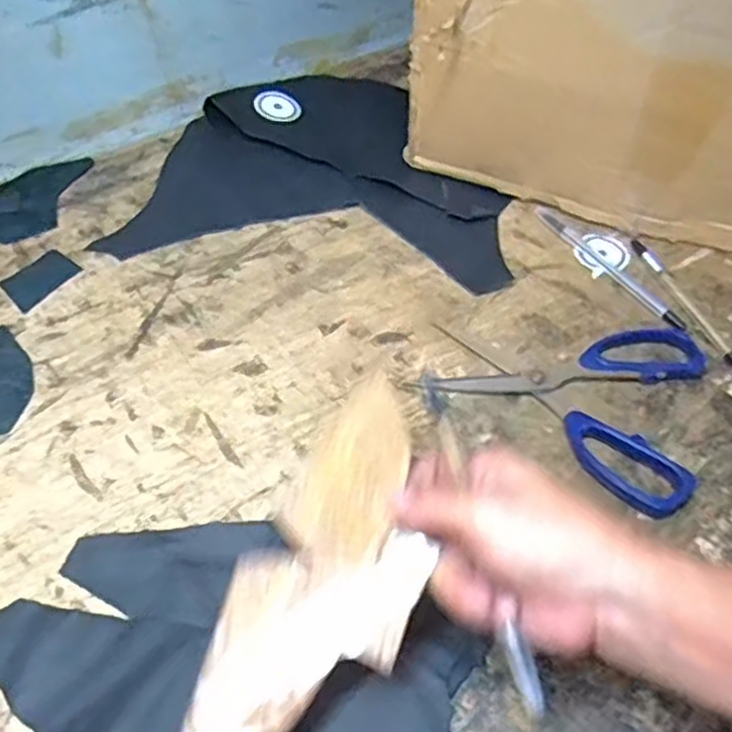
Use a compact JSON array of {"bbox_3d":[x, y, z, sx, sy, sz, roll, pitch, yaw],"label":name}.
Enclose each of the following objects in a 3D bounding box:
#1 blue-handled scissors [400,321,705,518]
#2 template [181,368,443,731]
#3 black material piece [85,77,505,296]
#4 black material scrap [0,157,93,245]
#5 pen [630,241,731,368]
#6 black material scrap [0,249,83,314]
[{"bbox_3d":[0.129,0.006,0.460,0.174,0.011,0.131,25,55,18],"label":"blue-handled scissors"},{"bbox_3d":[-0.015,0.093,0.326,0.076,0.009,0.179,21,69,16],"label":"template"},{"bbox_3d":[-0.036,-0.172,0.602,0.299,0.021,0.253,5,51,3],"label":"black material piece"},{"bbox_3d":[-0.279,-0.127,0.574,0.139,0.004,0.079,-30,57,-23],"label":"black material scrap"},{"bbox_3d":[0.225,-0.043,0.504,0.011,0.008,0.139,-15,53,-12],"label":"pen"},{"bbox_3d":[-0.236,-0.064,0.526,0.039,0.004,0.052,32,57,23],"label":"black material scrap"}]

